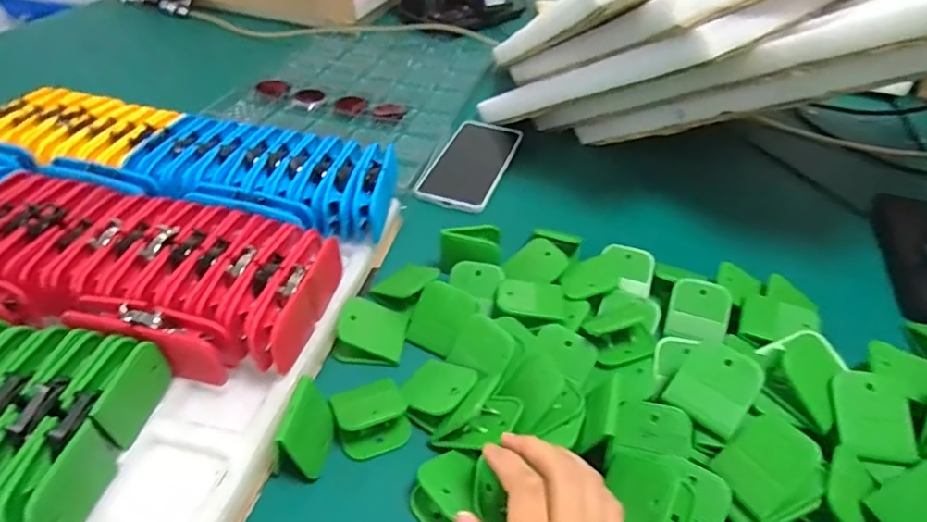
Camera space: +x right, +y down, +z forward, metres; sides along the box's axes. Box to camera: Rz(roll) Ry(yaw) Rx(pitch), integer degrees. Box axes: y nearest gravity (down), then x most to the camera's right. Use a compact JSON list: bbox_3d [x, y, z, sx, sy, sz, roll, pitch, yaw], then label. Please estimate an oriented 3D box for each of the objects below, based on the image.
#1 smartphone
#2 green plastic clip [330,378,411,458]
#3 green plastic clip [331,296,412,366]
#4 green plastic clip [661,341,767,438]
[{"bbox_3d":[0.010,-0.119,0.642,0.083,0.013,0.171,15,43,14],"label":"smartphone"},{"bbox_3d":[-0.066,0.105,0.384,0.048,0.026,0.052,-15,44,-18],"label":"green plastic clip"},{"bbox_3d":[-0.074,0.055,0.436,0.054,0.032,0.045,3,42,2],"label":"green plastic clip"},{"bbox_3d":[0.171,0.084,0.370,0.048,0.006,0.056,27,71,41],"label":"green plastic clip"}]

